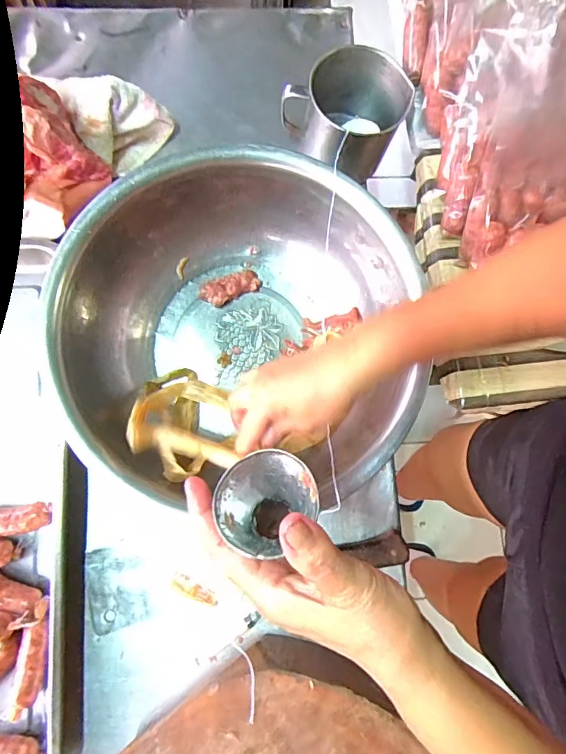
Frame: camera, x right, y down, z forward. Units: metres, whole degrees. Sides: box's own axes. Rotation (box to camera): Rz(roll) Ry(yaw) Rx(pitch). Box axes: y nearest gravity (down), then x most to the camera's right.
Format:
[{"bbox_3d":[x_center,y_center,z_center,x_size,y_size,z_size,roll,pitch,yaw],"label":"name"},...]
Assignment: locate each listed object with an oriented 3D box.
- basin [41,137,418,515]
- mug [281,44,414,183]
[{"bbox_3d":[-0.047,-0.049,0.503,0.363,0.138,0.340,1,79,-5],"label":"basin"},{"bbox_3d":[0.077,-0.329,0.576,0.132,0.108,0.125,1,79,-5],"label":"mug"}]

